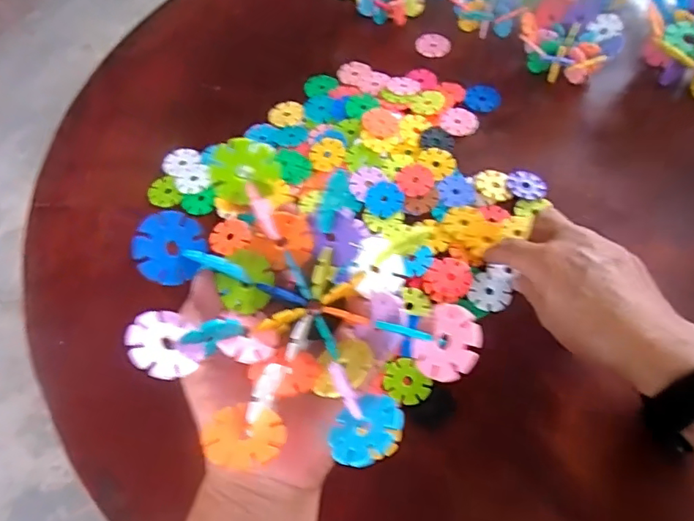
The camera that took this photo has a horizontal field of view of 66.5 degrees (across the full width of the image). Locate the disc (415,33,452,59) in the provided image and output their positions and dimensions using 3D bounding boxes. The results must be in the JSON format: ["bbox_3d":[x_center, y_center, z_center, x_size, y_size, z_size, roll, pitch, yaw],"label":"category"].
[{"bbox_3d":[0.088,-0.221,0.542,0.036,0.004,0.035,-1,60,2],"label":"disc"}]

